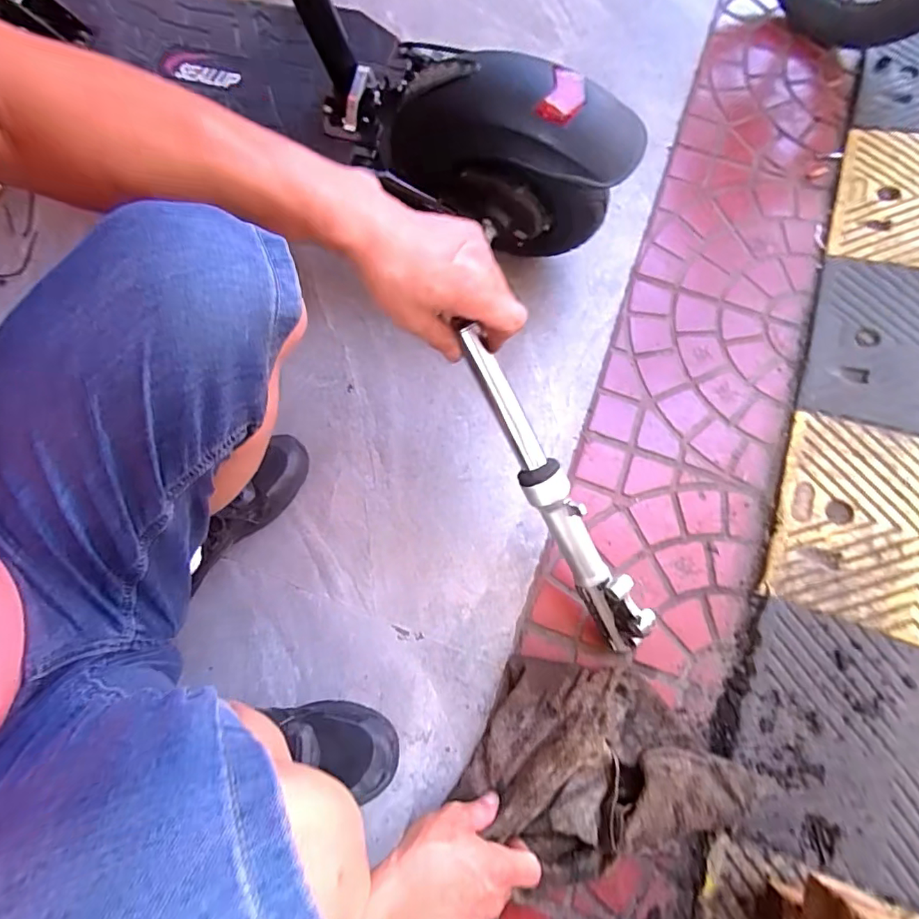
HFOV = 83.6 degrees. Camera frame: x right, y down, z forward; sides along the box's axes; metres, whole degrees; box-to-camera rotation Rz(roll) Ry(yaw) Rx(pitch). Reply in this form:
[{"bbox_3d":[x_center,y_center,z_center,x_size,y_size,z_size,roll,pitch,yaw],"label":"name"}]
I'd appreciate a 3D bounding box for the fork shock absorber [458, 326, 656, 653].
[{"bbox_3d":[0.097,0.043,0.498,0.042,0.044,0.362,-32,103,-9],"label":"fork shock absorber"}]

